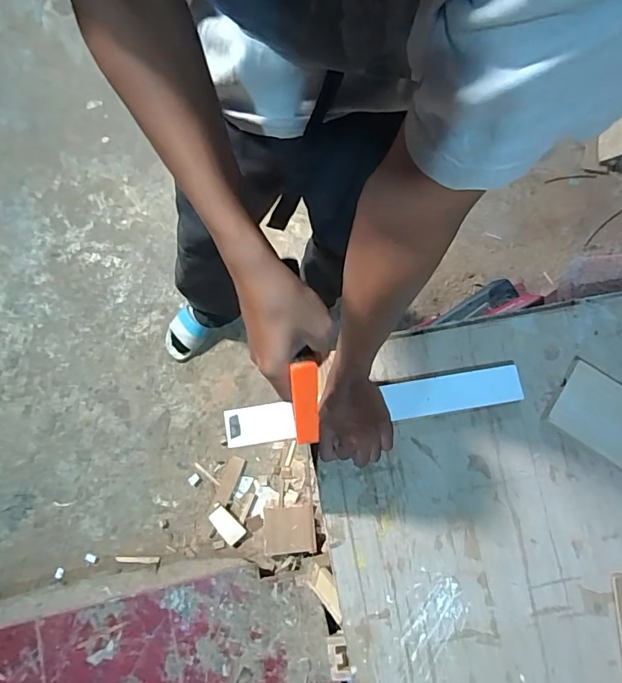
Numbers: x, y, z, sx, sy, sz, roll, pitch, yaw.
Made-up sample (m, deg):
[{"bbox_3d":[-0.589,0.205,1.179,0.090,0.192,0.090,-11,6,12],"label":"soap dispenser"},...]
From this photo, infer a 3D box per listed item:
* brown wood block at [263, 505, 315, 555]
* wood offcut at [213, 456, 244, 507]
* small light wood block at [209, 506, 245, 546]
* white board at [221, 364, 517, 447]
[{"bbox_3d":[-0.057,0.494,1.200,0.127,0.026,0.111,3,59,-12],"label":"brown wood block"},{"bbox_3d":[-0.225,0.381,1.253,0.040,0.009,0.131,21,79,2],"label":"wood offcut"},{"bbox_3d":[-0.225,0.488,1.216,0.100,0.010,0.053,43,66,11],"label":"small light wood block"},{"bbox_3d":[0.082,0.084,0.602,0.386,0.015,0.048,-9,78,-2],"label":"white board"}]

